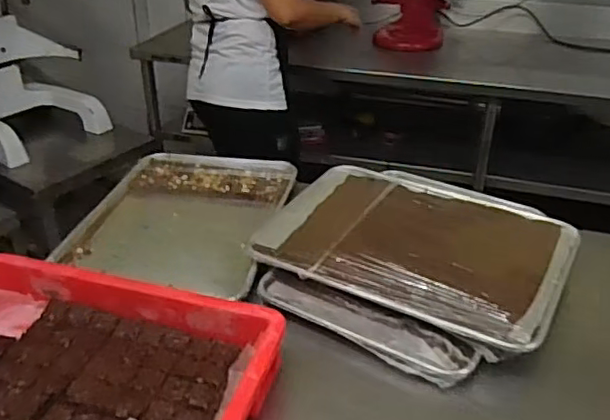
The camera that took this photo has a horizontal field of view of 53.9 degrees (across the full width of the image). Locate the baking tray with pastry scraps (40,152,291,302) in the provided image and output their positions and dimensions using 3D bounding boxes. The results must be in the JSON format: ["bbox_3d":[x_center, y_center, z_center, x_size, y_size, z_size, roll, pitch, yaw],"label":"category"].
[{"bbox_3d":[-0.202,0.001,1.066,0.321,0.035,0.407,6,32,10],"label":"baking tray with pastry scraps"}]

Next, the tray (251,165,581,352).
[{"bbox_3d":[0.169,0.042,0.926,0.433,0.022,0.324,17,35,26],"label":"tray"}]

